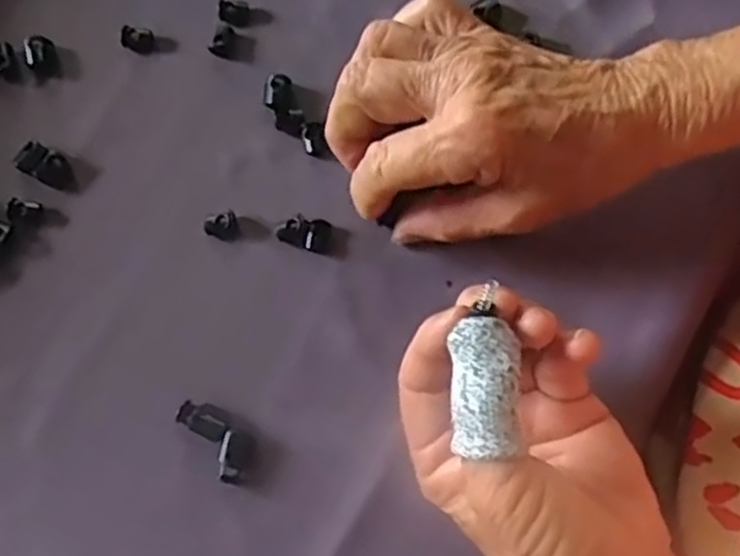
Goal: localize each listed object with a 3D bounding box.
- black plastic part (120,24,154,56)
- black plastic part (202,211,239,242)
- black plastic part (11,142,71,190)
[{"bbox_3d":[-0.107,-0.111,0.353,0.015,0.004,0.012,16,77,3],"label":"black plastic part"},{"bbox_3d":[-0.064,-0.024,0.332,0.014,0.004,0.013,19,77,4],"label":"black plastic part"},{"bbox_3d":[-0.143,-0.050,0.338,0.024,0.008,0.015,26,77,5],"label":"black plastic part"}]

